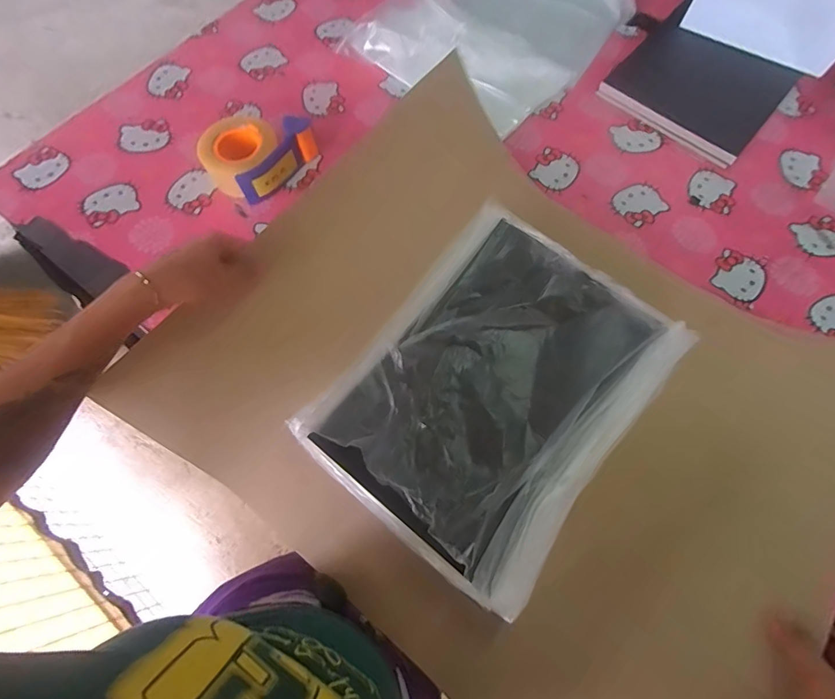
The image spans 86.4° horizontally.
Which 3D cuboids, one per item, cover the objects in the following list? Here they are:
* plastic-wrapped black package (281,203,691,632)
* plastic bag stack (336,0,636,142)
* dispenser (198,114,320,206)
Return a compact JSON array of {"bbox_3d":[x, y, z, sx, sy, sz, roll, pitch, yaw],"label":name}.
[{"bbox_3d":[0.093,0.033,0.508,0.300,0.050,0.396,37,73,13],"label":"plastic-wrapped black package"},{"bbox_3d":[0.178,-0.650,0.840,0.369,0.055,0.543,33,70,12],"label":"plastic bag stack"},{"bbox_3d":[-0.249,-0.306,0.682,0.125,0.064,0.152,36,71,13],"label":"dispenser"}]

